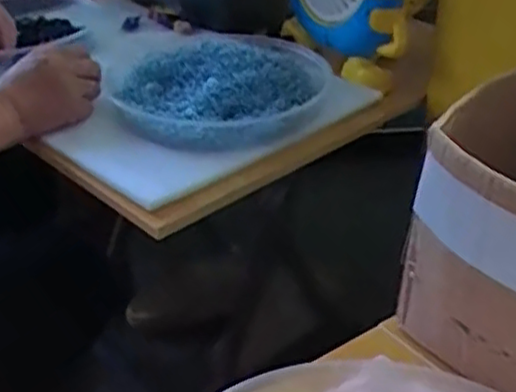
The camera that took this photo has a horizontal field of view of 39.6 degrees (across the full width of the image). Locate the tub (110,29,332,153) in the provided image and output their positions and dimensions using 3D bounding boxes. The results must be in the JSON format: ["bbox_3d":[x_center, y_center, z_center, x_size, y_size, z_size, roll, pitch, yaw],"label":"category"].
[{"bbox_3d":[-0.043,-0.124,0.756,0.219,0.046,0.232,-1,31,0],"label":"tub"}]

